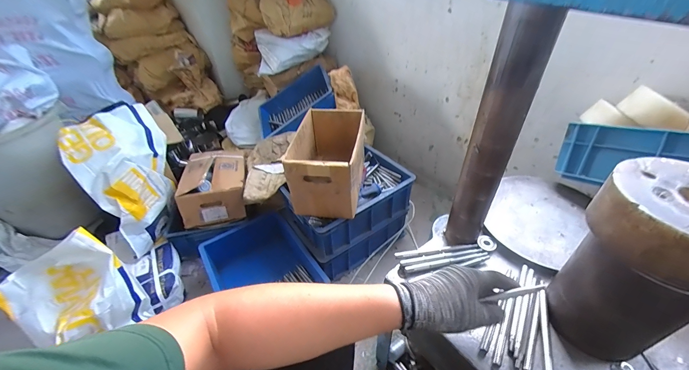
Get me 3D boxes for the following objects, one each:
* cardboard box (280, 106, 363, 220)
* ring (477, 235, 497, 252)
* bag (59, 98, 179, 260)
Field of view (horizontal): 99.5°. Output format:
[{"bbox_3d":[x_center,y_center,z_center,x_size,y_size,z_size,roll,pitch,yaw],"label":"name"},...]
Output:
[{"bbox_3d":[-0.043,-0.080,0.931,0.195,0.198,0.310,4,41,8],"label":"cardboard box"},{"bbox_3d":[0.282,0.115,0.577,0.035,0.006,0.034,-2,40,1],"label":"ring"},{"bbox_3d":[-0.722,-0.034,1.014,0.293,0.356,0.282,29,50,32],"label":"bag"}]

